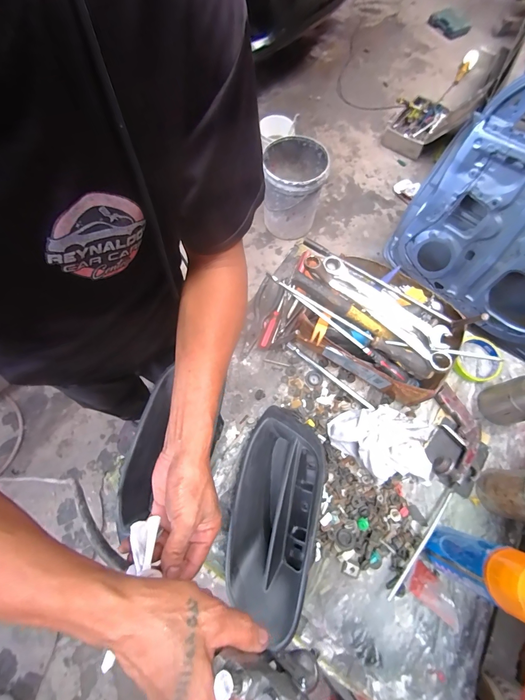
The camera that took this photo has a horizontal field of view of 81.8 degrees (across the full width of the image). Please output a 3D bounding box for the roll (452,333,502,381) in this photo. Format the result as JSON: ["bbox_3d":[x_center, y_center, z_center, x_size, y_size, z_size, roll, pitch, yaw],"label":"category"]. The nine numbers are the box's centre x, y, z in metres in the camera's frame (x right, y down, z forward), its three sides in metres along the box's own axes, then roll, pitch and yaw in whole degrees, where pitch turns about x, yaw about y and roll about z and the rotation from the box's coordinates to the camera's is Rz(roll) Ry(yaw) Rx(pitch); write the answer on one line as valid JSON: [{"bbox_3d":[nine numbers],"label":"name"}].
[{"bbox_3d":[0.419,0.020,0.587,0.079,0.018,0.097,31,73,10],"label":"roll"}]

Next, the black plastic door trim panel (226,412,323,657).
[{"bbox_3d":[0.015,0.246,0.467,0.128,0.081,0.298,12,70,4],"label":"black plastic door trim panel"}]

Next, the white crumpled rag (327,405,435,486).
[{"bbox_3d":[0.208,0.158,0.502,0.185,0.075,0.123,-2,70,-1],"label":"white crumpled rag"}]

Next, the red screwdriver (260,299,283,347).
[{"bbox_3d":[0.020,-0.055,0.602,0.017,0.015,0.115,20,71,7],"label":"red screwdriver"}]

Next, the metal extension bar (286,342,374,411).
[{"bbox_3d":[0.128,0.047,0.580,0.196,0.013,0.016,39,74,12],"label":"metal extension bar"}]

